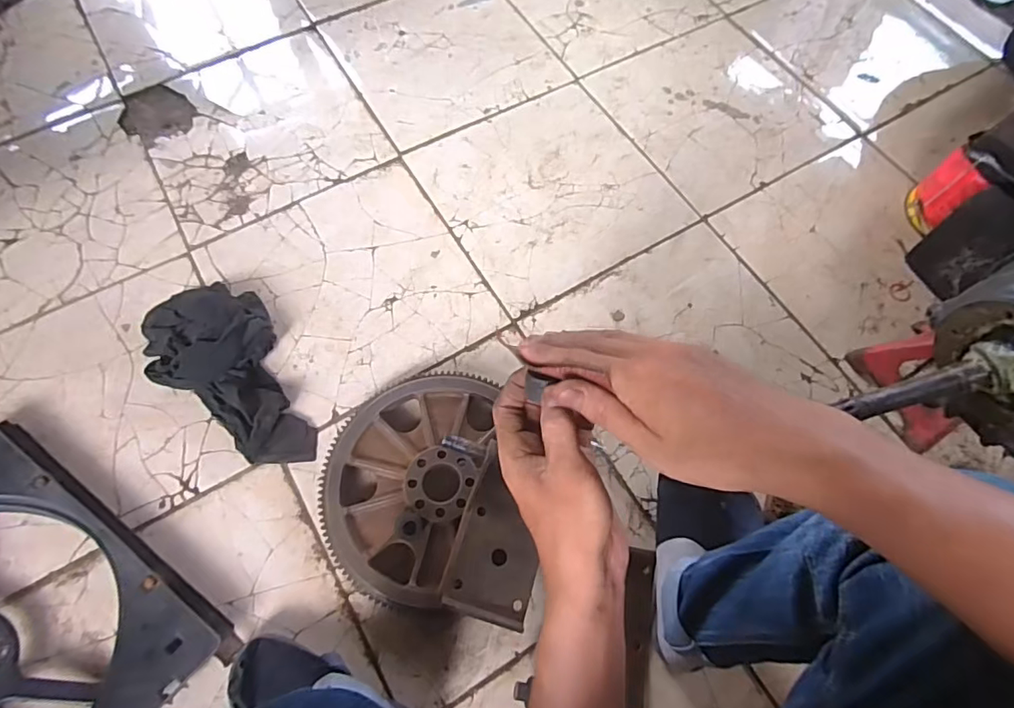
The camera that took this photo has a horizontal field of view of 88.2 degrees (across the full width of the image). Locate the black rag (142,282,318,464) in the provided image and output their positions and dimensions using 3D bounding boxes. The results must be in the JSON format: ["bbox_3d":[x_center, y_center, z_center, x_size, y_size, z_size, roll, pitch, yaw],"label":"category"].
[{"bbox_3d":[-0.420,0.026,0.782,0.173,0.089,0.339,-33,73,-13],"label":"black rag"}]

